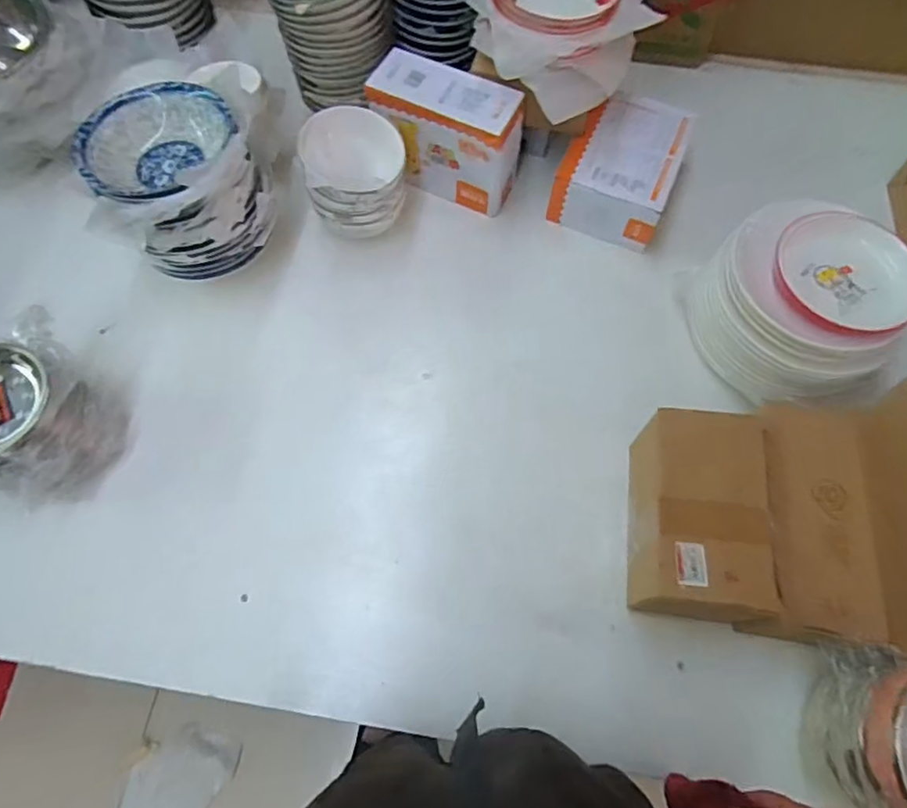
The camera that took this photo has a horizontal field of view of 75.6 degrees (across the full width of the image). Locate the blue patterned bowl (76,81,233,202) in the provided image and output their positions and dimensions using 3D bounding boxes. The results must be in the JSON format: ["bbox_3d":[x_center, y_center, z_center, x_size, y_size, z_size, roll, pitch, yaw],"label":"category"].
[{"bbox_3d":[-0.392,-0.340,0.776,0.202,0.072,0.187,0,67,0],"label":"blue patterned bowl"}]

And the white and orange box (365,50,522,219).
[{"bbox_3d":[-0.009,-0.426,0.935,0.223,0.176,0.096,21,69,8],"label":"white and orange box"}]

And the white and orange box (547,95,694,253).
[{"bbox_3d":[0.275,-0.384,0.969,0.171,0.120,0.219,22,69,9],"label":"white and orange box"}]

